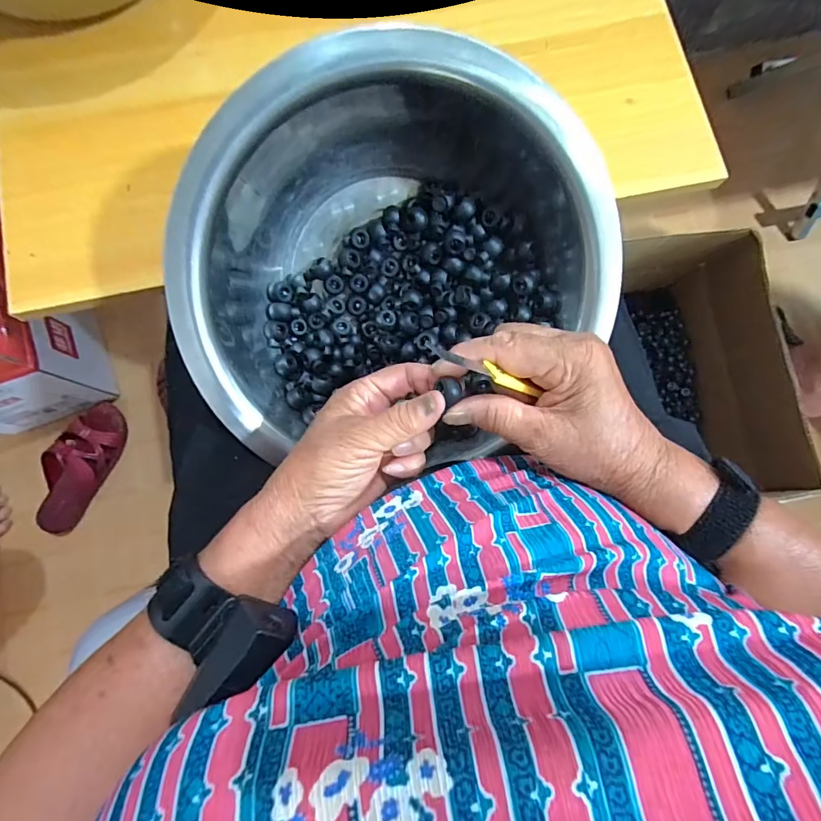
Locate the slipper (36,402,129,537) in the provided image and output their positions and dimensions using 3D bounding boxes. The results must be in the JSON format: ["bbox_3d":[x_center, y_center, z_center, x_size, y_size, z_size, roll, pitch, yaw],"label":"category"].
[{"bbox_3d":[-0.594,0.101,0.813,0.090,0.058,0.236,26,80,4],"label":"slipper"}]

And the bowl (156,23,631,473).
[{"bbox_3d":[-0.012,-0.075,0.307,0.244,0.150,0.273,38,81,6],"label":"bowl"}]

